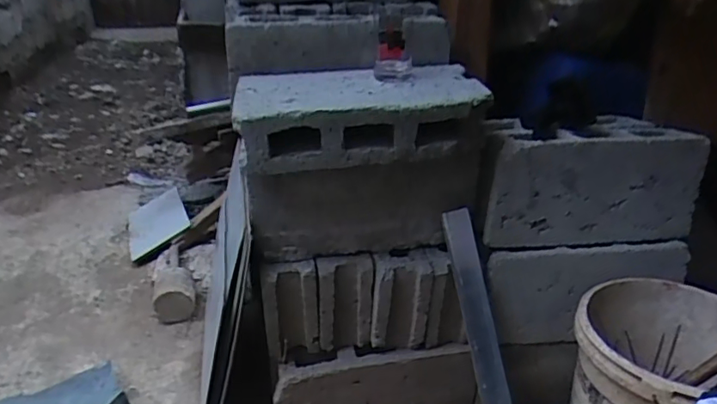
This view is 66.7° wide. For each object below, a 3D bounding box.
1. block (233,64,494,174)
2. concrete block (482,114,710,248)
[{"bbox_3d":[0.005,-0.143,0.902,0.400,0.110,0.197,-6,25,-15],"label":"block"},{"bbox_3d":[0.421,-0.053,1.059,0.408,0.194,0.189,-3,24,-8],"label":"concrete block"}]

